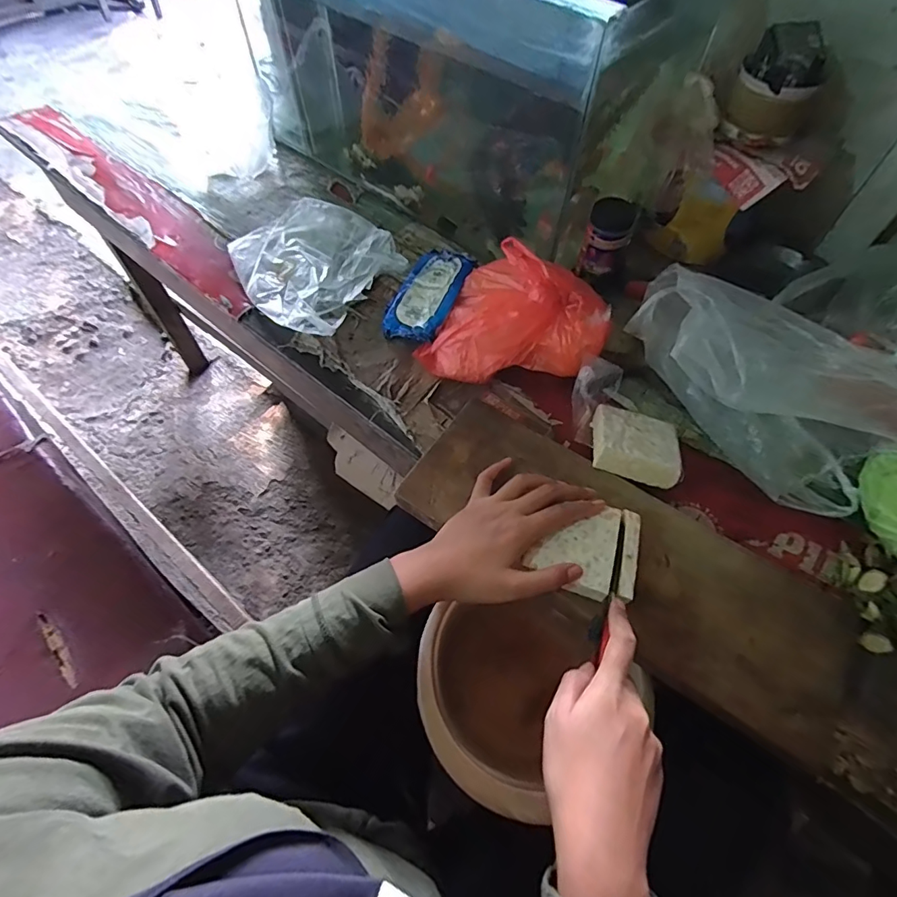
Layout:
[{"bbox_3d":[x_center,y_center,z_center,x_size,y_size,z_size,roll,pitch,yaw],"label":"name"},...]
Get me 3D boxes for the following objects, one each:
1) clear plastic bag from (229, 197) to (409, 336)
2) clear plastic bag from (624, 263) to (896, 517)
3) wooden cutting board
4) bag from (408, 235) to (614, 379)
[{"bbox_3d":[-0.187,-0.262,0.682,0.219,0.030,0.200,39,66,19],"label":"clear plastic bag"},{"bbox_3d":[0.341,-0.070,0.523,0.119,0.109,0.320,-32,65,-18],"label":"clear plastic bag"},{"bbox_3d":[0.169,0.109,0.466,0.439,0.027,0.157,29,63,15],"label":"wooden cutting board"},{"bbox_3d":[0.076,-0.157,0.574,0.197,0.123,0.120,9,60,4],"label":"bag"}]

